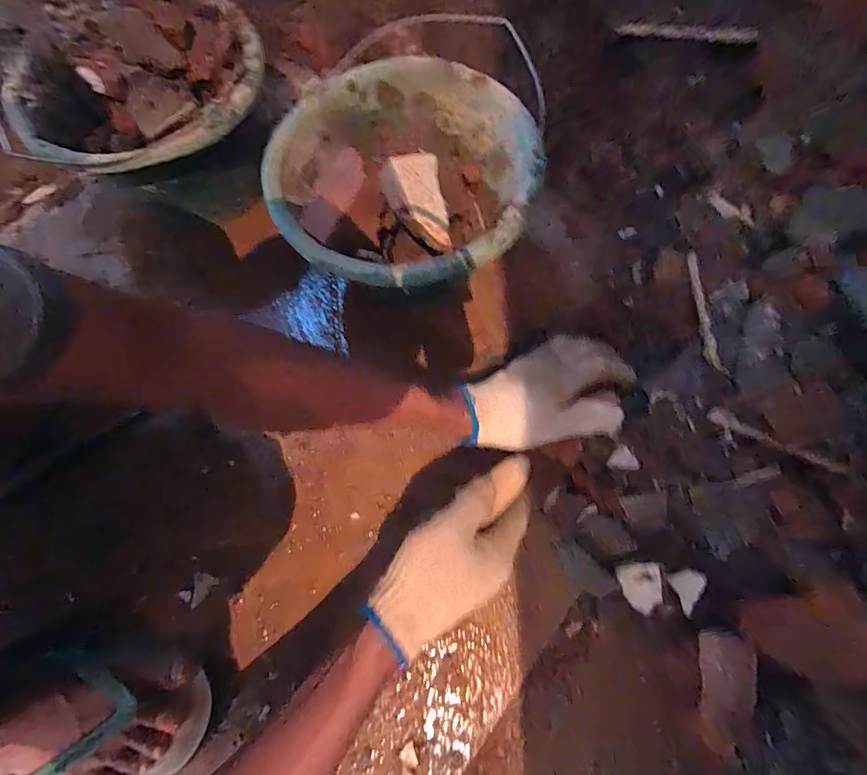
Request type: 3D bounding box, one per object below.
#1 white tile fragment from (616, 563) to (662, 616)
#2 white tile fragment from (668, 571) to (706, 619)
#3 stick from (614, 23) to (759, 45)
[{"bbox_3d":[0.210,0.204,0.435,0.039,0.005,0.053,-11,99,22],"label":"white tile fragment"},{"bbox_3d":[0.261,0.205,0.434,0.033,0.004,0.039,-29,71,20],"label":"white tile fragment"},{"bbox_3d":[0.271,-0.389,0.471,0.147,0.016,0.014,33,77,30],"label":"stick"}]

